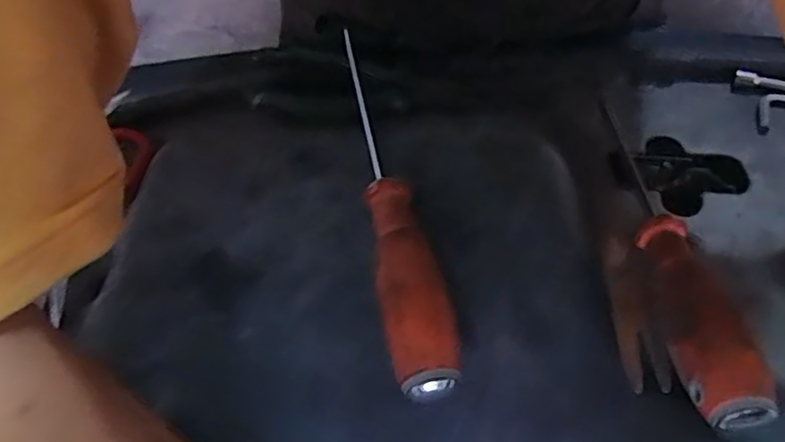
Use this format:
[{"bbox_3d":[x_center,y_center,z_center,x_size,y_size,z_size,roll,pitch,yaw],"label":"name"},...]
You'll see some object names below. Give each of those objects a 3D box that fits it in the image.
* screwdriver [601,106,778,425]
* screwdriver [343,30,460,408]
[{"bbox_3d":[0.140,0.004,0.329,0.025,0.027,0.222,-1,39,4],"label":"screwdriver"},{"bbox_3d":[-0.008,-0.016,0.329,0.031,0.036,0.231,-14,58,-4],"label":"screwdriver"}]

